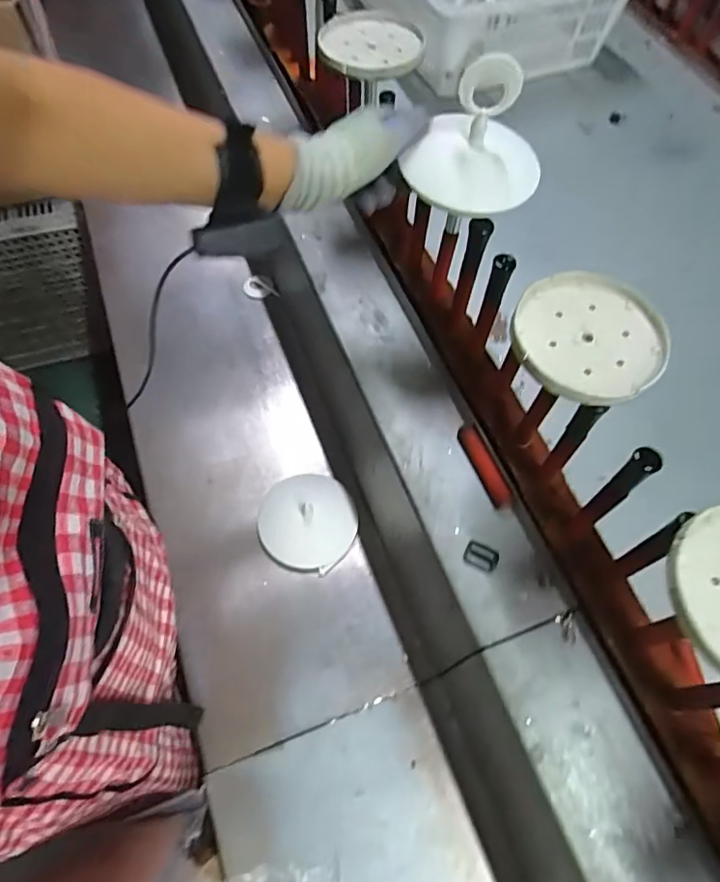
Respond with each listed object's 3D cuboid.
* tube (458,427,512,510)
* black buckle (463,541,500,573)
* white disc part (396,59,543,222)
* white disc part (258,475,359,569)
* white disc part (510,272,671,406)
[{"bbox_3d":[0.124,0.026,0.547,0.016,0.025,0.087,-23,71,-10],"label":"tube"},{"bbox_3d":[0.114,0.108,0.516,0.031,0.006,0.023,29,71,9],"label":"black buckle"},{"bbox_3d":[0.103,-0.256,0.446,0.106,0.091,0.105,29,71,9],"label":"white disc part"},{"bbox_3d":[-0.062,0.102,0.701,0.121,0.033,0.114,1,69,-1],"label":"white disc part"},{"bbox_3d":[0.170,-0.080,0.406,0.106,0.016,0.119,31,71,10],"label":"white disc part"}]

